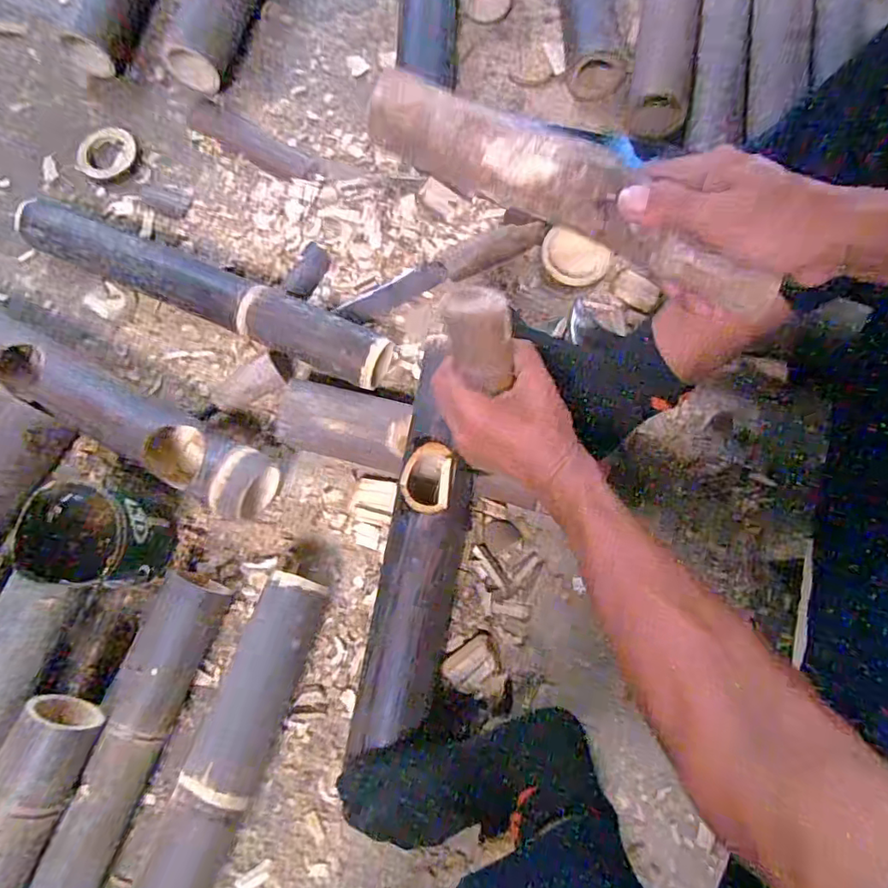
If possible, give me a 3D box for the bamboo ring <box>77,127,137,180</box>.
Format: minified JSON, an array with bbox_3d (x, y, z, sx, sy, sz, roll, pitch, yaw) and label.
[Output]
[{"bbox_3d":[-0.446,-0.385,0.741,0.070,0.008,0.078,-1,77,0],"label":"bamboo ring"}]

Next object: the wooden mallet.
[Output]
[{"bbox_3d":[0.078,-0.163,0.357,0.281,0.038,0.045,30,79,5],"label":"wooden mallet"}]

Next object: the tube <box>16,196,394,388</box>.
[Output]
[{"bbox_3d":[-0.288,-0.176,0.656,0.478,0.067,0.062,22,78,6],"label":"tube"}]

